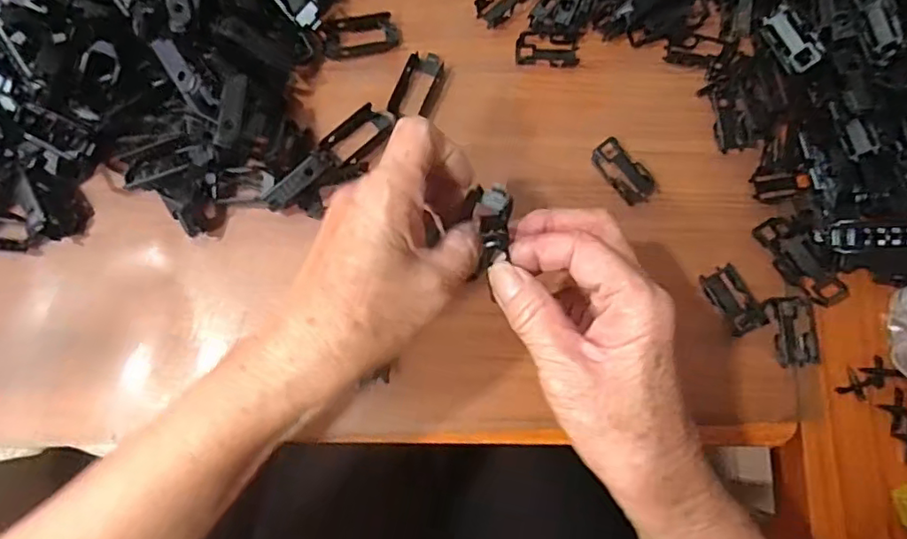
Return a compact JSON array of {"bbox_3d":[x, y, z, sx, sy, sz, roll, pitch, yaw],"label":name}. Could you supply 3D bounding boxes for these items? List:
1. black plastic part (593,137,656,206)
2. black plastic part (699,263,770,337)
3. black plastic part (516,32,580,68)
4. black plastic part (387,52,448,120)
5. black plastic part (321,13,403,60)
[{"bbox_3d":[0.105,-0.060,0.360,0.021,0.011,0.043,-38,82,-6],"label":"black plastic part"},{"bbox_3d":[0.165,0.019,0.347,0.021,0.012,0.041,-30,81,-5],"label":"black plastic part"},{"bbox_3d":[0.061,-0.142,0.379,0.041,0.006,0.021,8,80,2],"label":"black plastic part"},{"bbox_3d":[-0.022,-0.119,0.376,0.026,0.009,0.044,22,81,4],"label":"black plastic part"},{"bbox_3d":[-0.060,-0.153,0.380,0.049,0.010,0.023,-10,80,-1],"label":"black plastic part"}]

